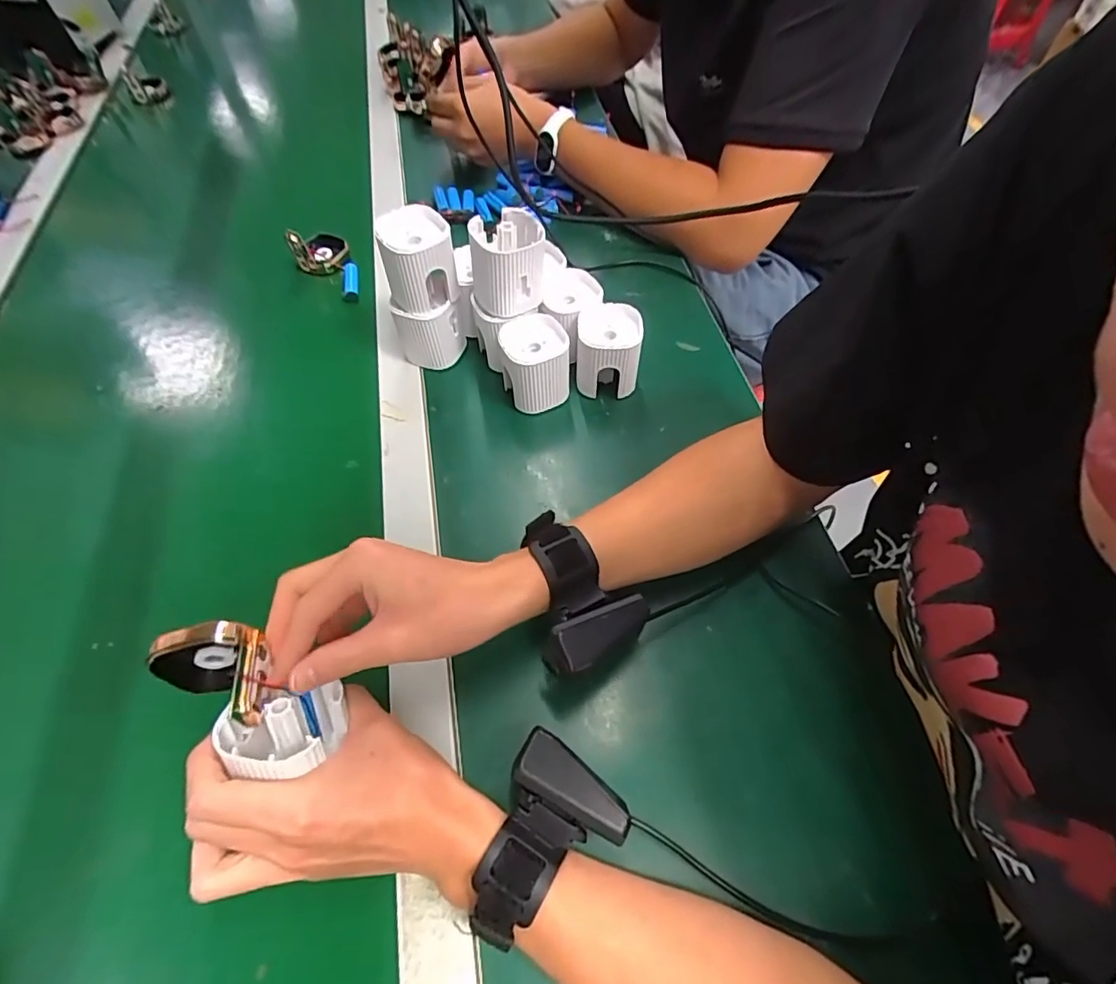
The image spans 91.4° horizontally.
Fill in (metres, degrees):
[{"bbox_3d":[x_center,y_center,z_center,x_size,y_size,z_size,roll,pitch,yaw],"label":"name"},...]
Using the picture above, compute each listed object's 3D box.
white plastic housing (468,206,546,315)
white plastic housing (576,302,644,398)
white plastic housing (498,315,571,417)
[{"bbox_3d":[-0.039,-0.182,0.443,0.055,0.074,0.051,-2,57,0],"label":"white plastic housing"},{"bbox_3d":[0.045,-0.121,0.480,0.059,0.064,0.059,3,58,3],"label":"white plastic housing"},{"bbox_3d":[-0.019,-0.109,0.477,0.057,0.067,0.058,-6,58,-2],"label":"white plastic housing"}]

